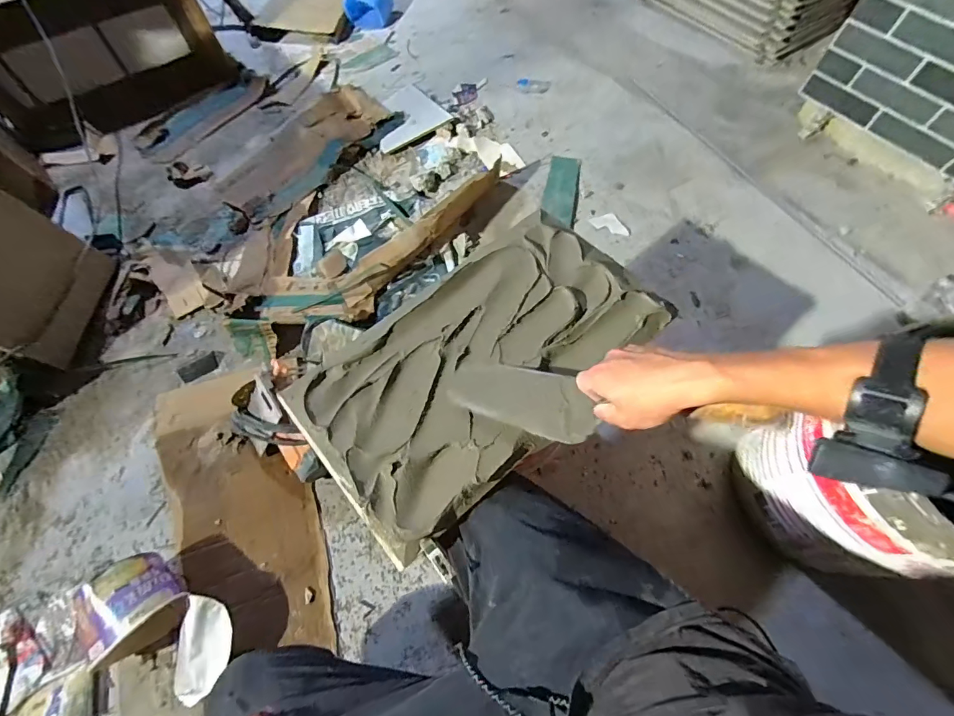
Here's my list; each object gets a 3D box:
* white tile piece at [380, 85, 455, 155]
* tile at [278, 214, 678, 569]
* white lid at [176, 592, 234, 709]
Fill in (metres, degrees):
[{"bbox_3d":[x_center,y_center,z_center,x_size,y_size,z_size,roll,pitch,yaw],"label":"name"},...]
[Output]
[{"bbox_3d":[-0.227,-0.726,1.266,0.240,0.011,0.219,-36,69,-15],"label":"white tile piece"},{"bbox_3d":[0.010,-0.003,0.605,0.504,0.019,0.275,-39,70,-16],"label":"tile"},{"bbox_3d":[-0.429,0.457,0.657,0.081,0.011,0.151,11,84,6],"label":"white lid"}]

